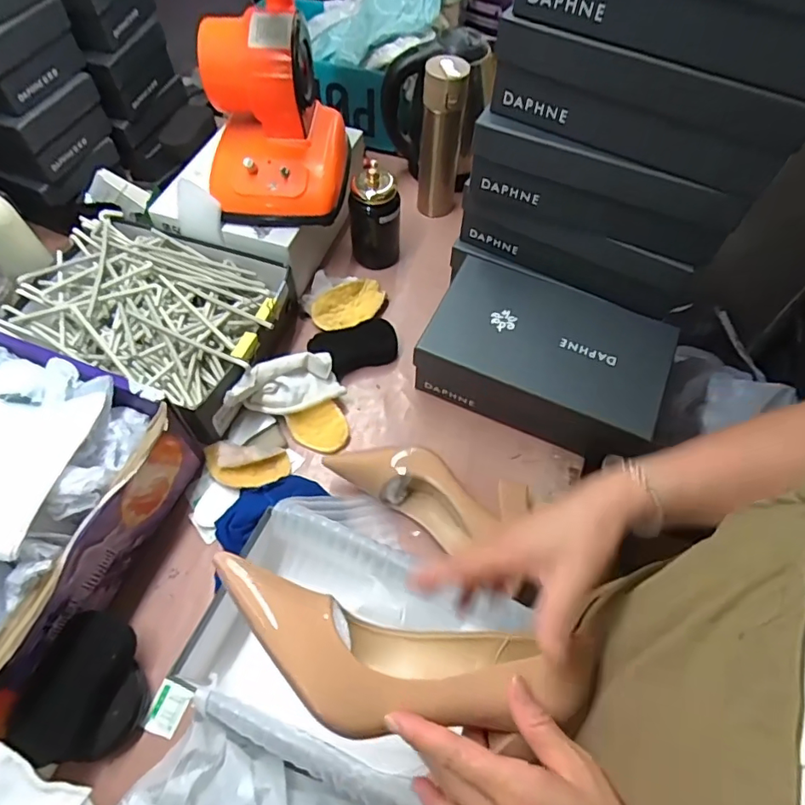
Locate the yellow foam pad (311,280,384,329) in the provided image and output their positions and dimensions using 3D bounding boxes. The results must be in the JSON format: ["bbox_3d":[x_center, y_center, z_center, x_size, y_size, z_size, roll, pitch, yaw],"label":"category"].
[{"bbox_3d":[-0.077,-0.154,0.799,0.123,0.040,0.068,-37,67,-21],"label":"yellow foam pad"}]

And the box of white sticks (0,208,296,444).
[{"bbox_3d":[-0.341,-0.119,0.722,0.334,0.099,0.263,19,60,9],"label":"box of white sticks"}]

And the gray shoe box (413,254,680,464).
[{"bbox_3d":[0.185,-0.060,0.706,0.283,0.114,0.178,23,61,11],"label":"gray shoe box"}]

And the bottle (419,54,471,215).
[{"bbox_3d":[0.062,-0.414,0.839,0.064,0.238,0.057,10,59,4],"label":"bottle"}]

